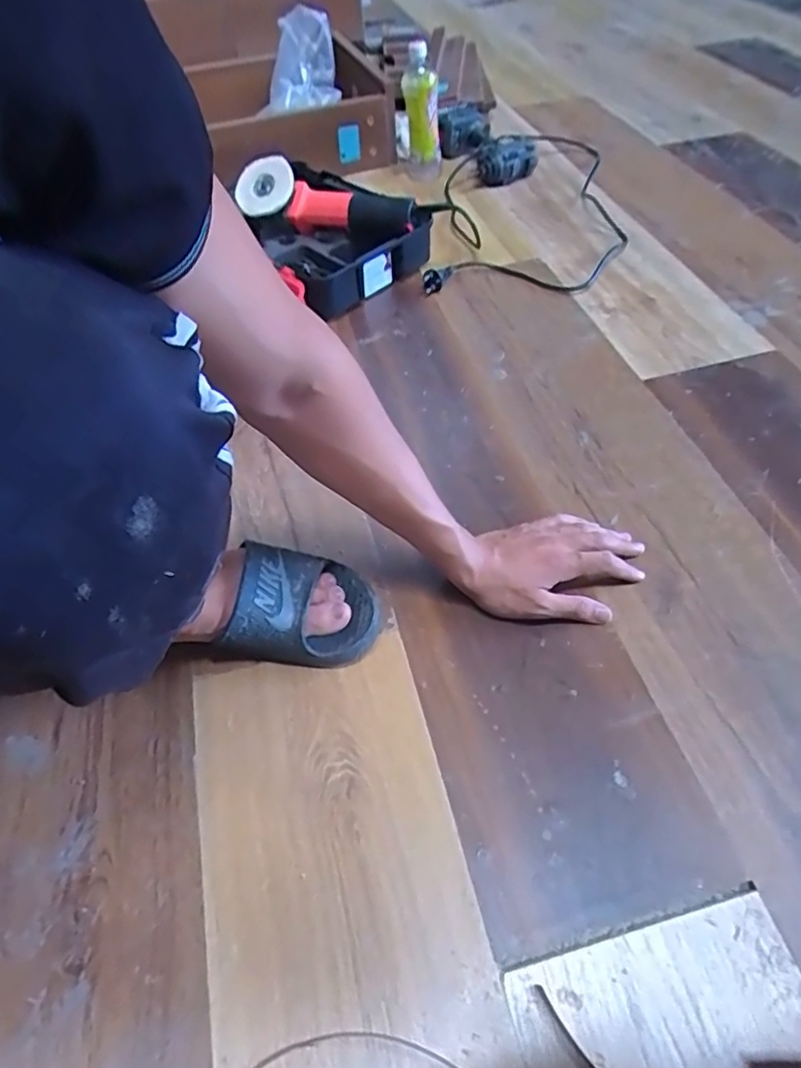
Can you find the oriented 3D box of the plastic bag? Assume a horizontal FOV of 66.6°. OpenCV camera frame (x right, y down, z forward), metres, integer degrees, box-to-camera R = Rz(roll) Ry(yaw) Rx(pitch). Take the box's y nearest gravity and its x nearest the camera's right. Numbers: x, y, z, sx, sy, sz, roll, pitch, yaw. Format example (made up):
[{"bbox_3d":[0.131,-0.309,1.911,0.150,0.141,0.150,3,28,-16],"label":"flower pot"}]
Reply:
[{"bbox_3d":[-0.213,-0.984,1.272,0.159,0.132,0.223,-5,52,0],"label":"plastic bag"}]

